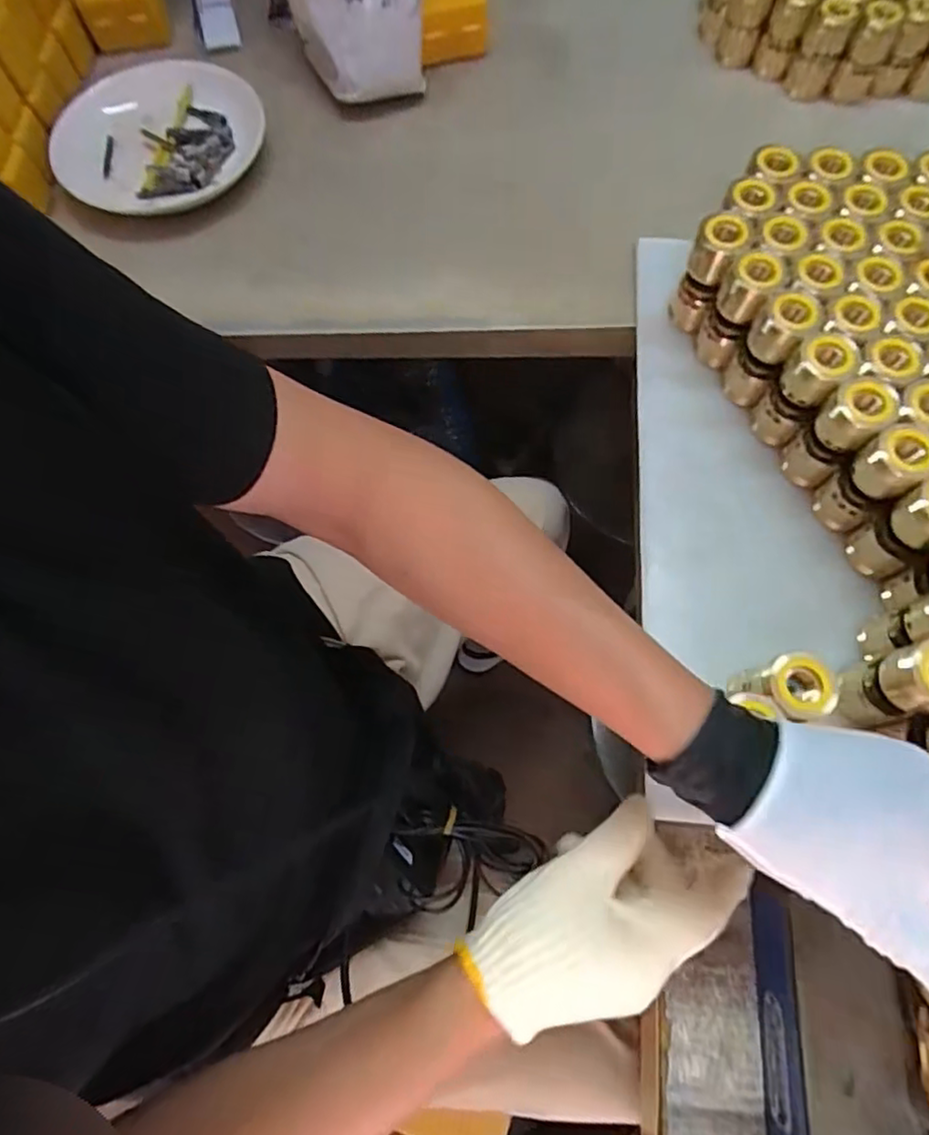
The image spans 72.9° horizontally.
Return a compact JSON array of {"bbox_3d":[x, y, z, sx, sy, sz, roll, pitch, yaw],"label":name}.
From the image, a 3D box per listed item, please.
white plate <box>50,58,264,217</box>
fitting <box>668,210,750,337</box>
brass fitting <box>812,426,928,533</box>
[{"bbox_3d":[-0.308,-0.435,0.630,0.209,0.034,0.189,19,70,8],"label":"white plate"},{"bbox_3d":[0.196,-0.237,0.515,0.032,0.096,0.032,27,72,11],"label":"fitting"},{"bbox_3d":[0.290,-0.062,0.449,0.037,0.102,0.040,-39,73,-13],"label":"brass fitting"}]

